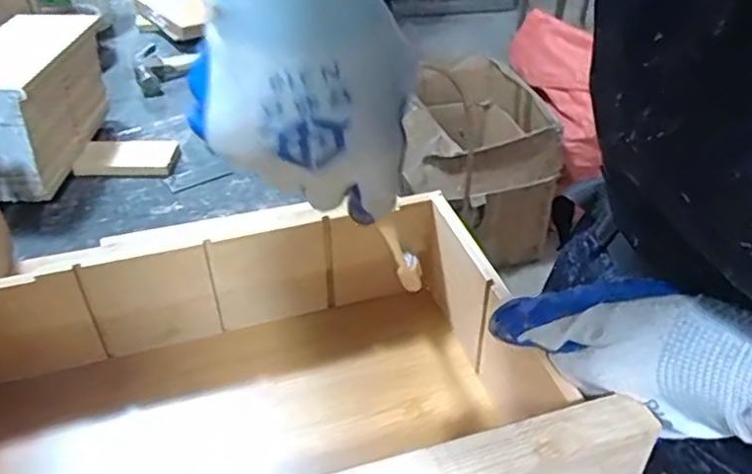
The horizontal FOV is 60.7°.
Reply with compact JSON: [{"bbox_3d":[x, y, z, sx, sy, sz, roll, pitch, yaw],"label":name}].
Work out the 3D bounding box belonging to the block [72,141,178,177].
[{"bbox_3d":[-0.253,-0.082,0.657,0.096,0.011,0.058,-1,37,-2],"label":"block"}]

